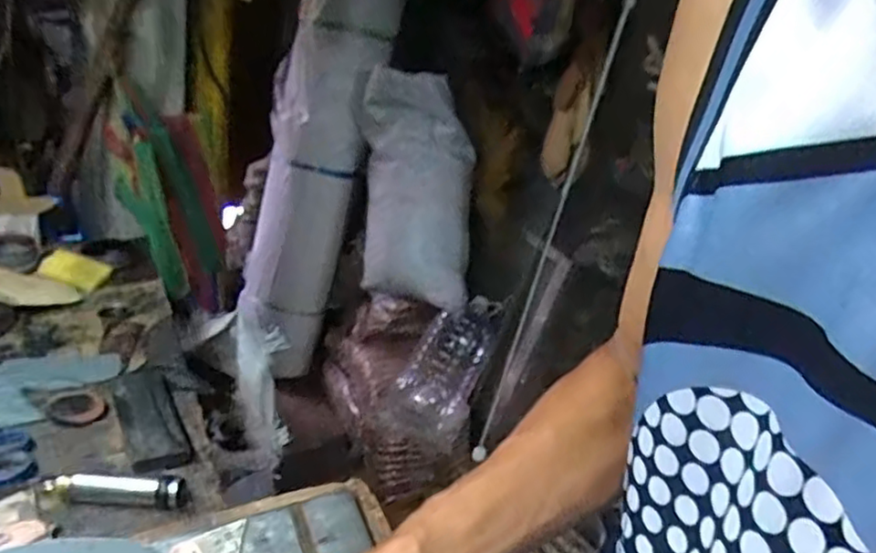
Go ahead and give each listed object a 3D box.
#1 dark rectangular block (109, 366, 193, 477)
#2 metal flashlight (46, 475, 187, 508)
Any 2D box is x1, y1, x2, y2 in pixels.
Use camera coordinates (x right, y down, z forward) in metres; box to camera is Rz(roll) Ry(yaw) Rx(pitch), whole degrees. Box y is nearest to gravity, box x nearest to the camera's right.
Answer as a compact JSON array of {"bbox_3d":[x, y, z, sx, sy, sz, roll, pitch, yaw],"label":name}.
[{"bbox_3d":[-0.297,0.136,0.682,0.055,0.015,0.185,-9,27,-29],"label":"dark rectangular block"},{"bbox_3d":[-0.278,0.182,0.570,0.117,0.021,0.023,5,23,-1],"label":"metal flashlight"}]

